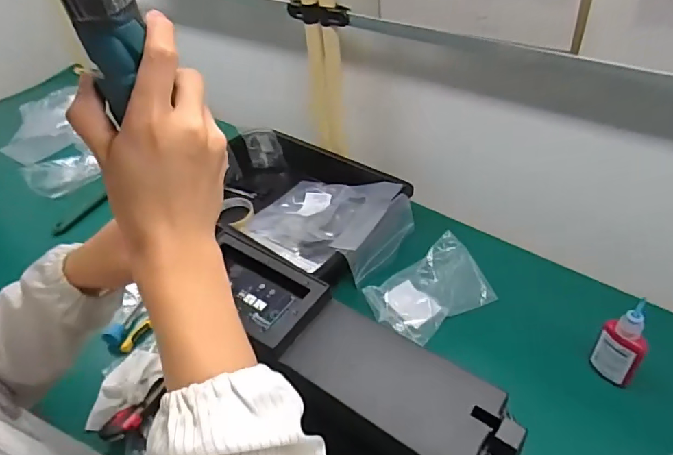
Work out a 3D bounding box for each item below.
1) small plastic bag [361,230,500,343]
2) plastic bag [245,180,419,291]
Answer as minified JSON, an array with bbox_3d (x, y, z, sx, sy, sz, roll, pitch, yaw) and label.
[{"bbox_3d":[0.147,0.098,0.763,0.182,0.051,0.122,-25,44,-19],"label":"small plastic bag"},{"bbox_3d":[-0.025,-0.016,0.873,0.273,0.067,0.202,21,49,28],"label":"plastic bag"}]

